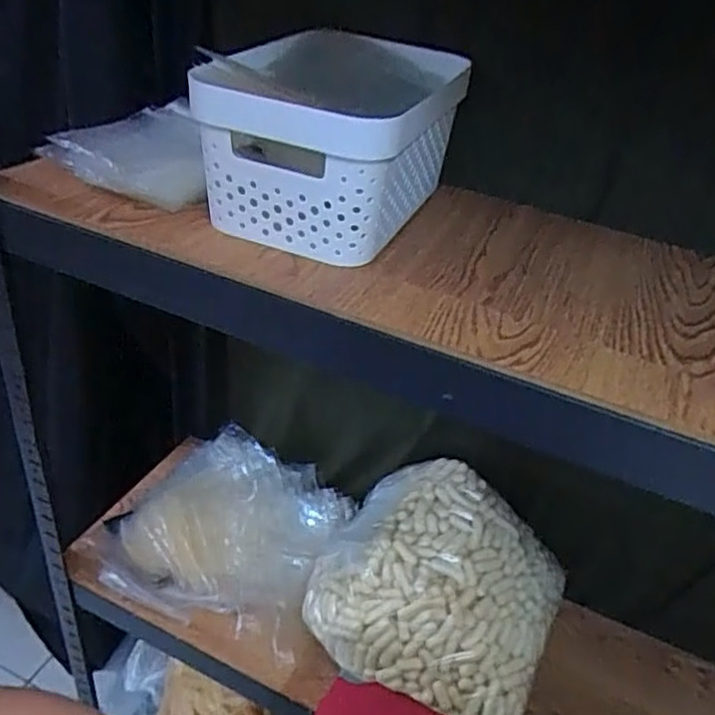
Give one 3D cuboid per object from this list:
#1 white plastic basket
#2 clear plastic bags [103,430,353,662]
[{"bbox_3d":[-0.021,-0.193,0.595,0.172,0.132,0.242,19,37,16],"label":"white plastic basket"},{"bbox_3d":[-0.157,0.206,0.881,0.267,0.083,0.267,17,36,13],"label":"clear plastic bags"}]

